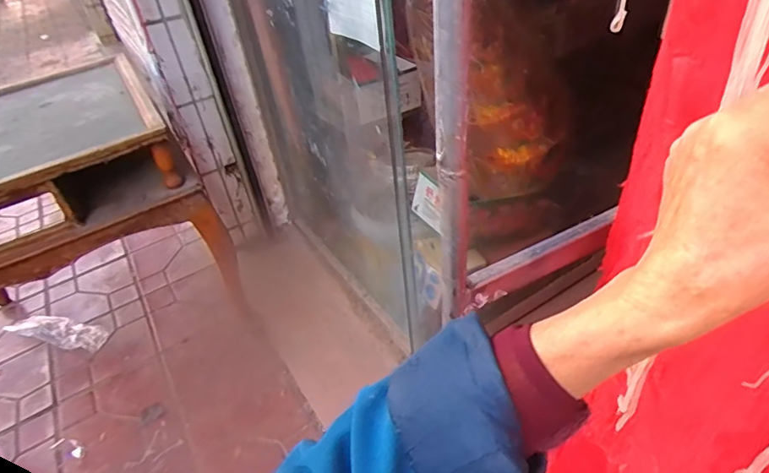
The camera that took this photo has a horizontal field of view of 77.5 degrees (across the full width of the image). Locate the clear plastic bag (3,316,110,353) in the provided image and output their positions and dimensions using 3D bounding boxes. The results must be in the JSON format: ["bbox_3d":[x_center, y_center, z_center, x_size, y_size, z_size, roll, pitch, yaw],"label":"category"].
[{"bbox_3d":[-1.053,0.314,1.564,0.328,0.070,0.096,7,41,17],"label":"clear plastic bag"}]

